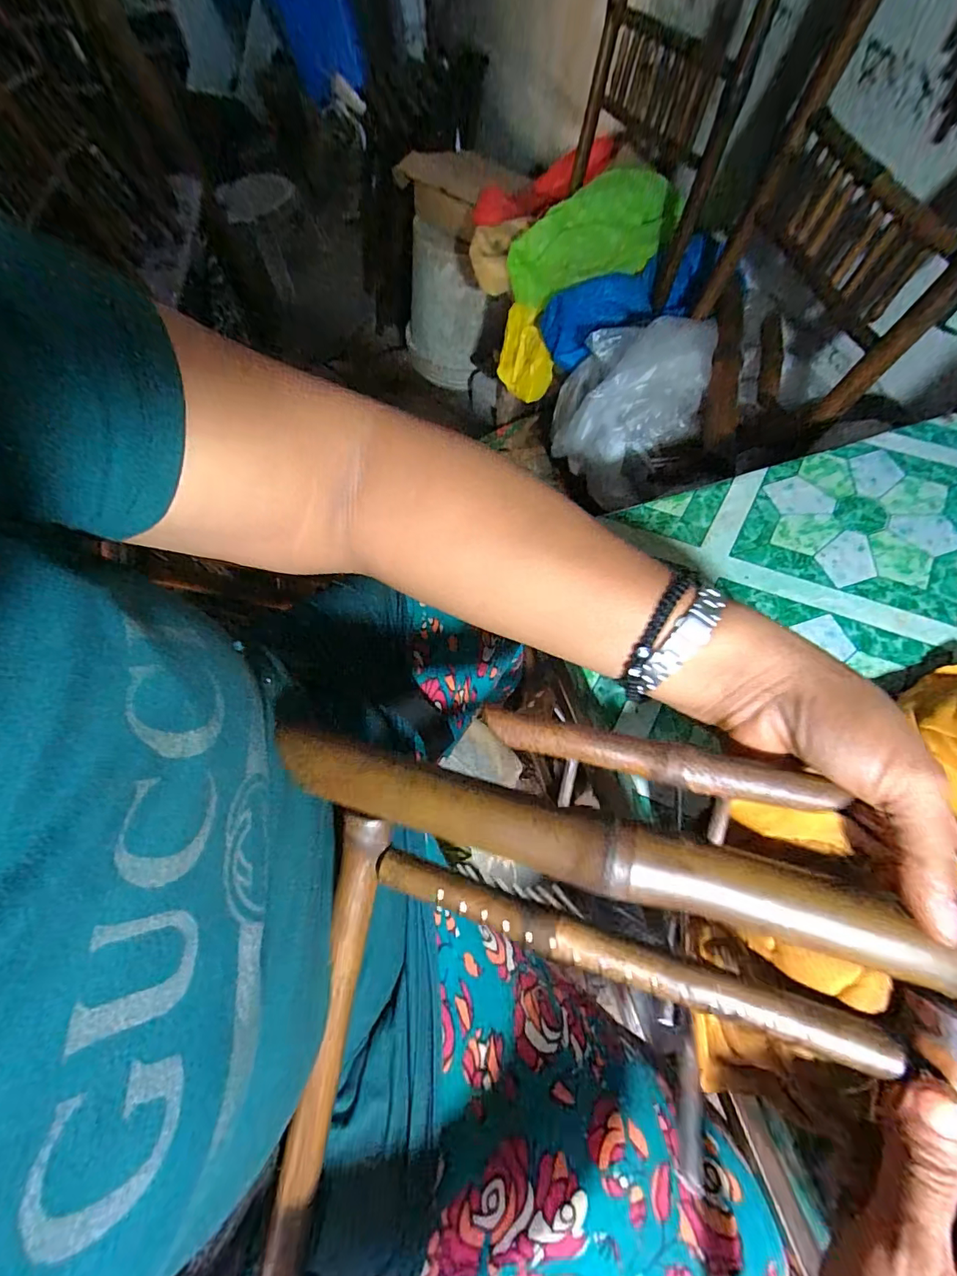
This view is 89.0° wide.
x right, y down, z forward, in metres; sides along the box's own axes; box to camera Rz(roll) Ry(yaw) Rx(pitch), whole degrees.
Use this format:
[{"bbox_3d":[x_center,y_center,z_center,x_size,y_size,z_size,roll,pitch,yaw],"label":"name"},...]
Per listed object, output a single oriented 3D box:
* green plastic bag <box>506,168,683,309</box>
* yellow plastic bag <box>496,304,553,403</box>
[{"bbox_3d":[0.167,-0.590,0.721,0.244,0.089,0.112,-20,66,9],"label":"green plastic bag"},{"bbox_3d":[0.073,-0.445,0.769,0.050,0.106,0.135,-36,67,-13],"label":"yellow plastic bag"}]

